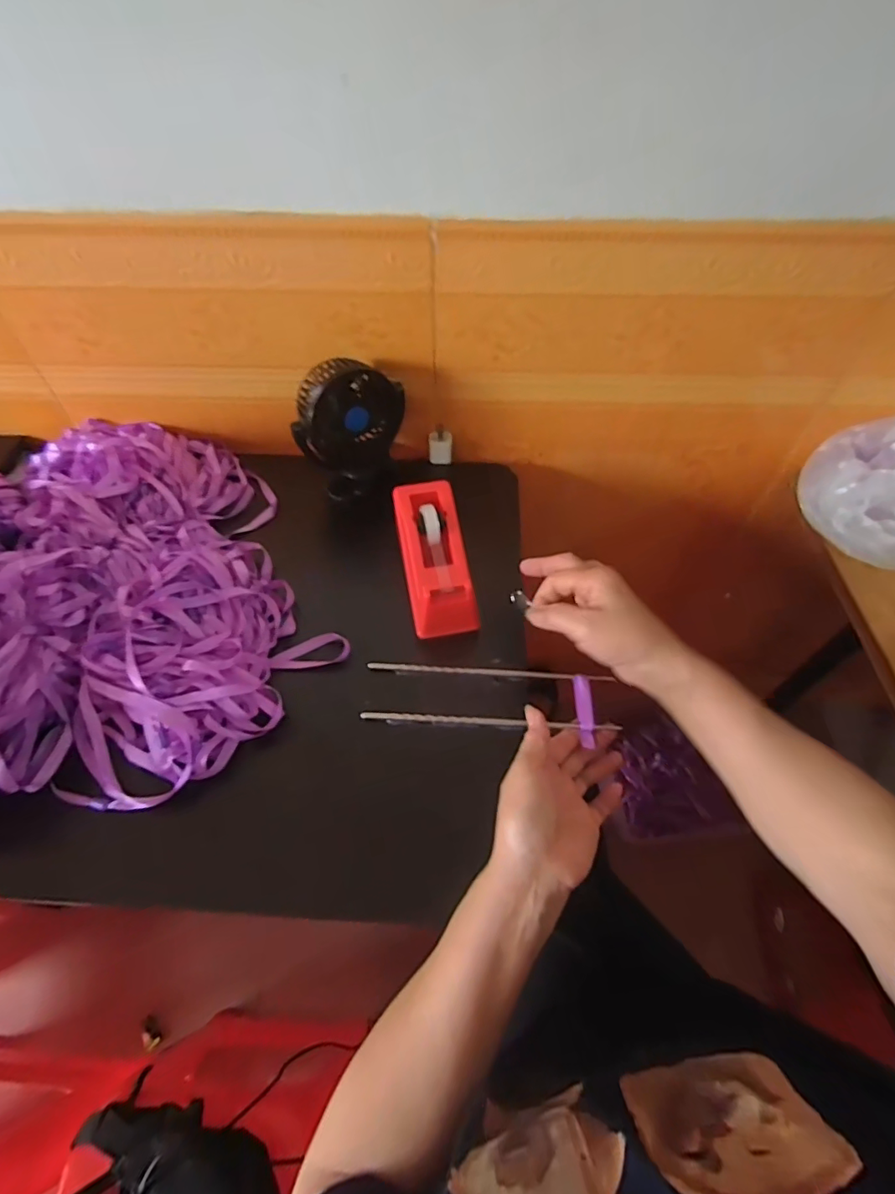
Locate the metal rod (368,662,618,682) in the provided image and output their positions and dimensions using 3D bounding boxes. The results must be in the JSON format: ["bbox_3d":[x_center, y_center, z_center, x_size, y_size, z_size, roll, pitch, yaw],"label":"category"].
[{"bbox_3d":[0.038,0.067,0.481,0.220,0.007,0.008,4,55,3],"label":"metal rod"}]

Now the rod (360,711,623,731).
[{"bbox_3d":[0.038,0.109,0.465,0.225,0.012,0.009,3,55,-1],"label":"rod"}]

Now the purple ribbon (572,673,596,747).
[{"bbox_3d":[0.121,0.097,0.470,0.013,0.008,0.060,-1,61,-1],"label":"purple ribbon"}]

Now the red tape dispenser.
[{"bbox_3d":[-0.014,-0.045,0.521,0.060,0.060,0.155,-9,55,-6],"label":"red tape dispenser"}]

